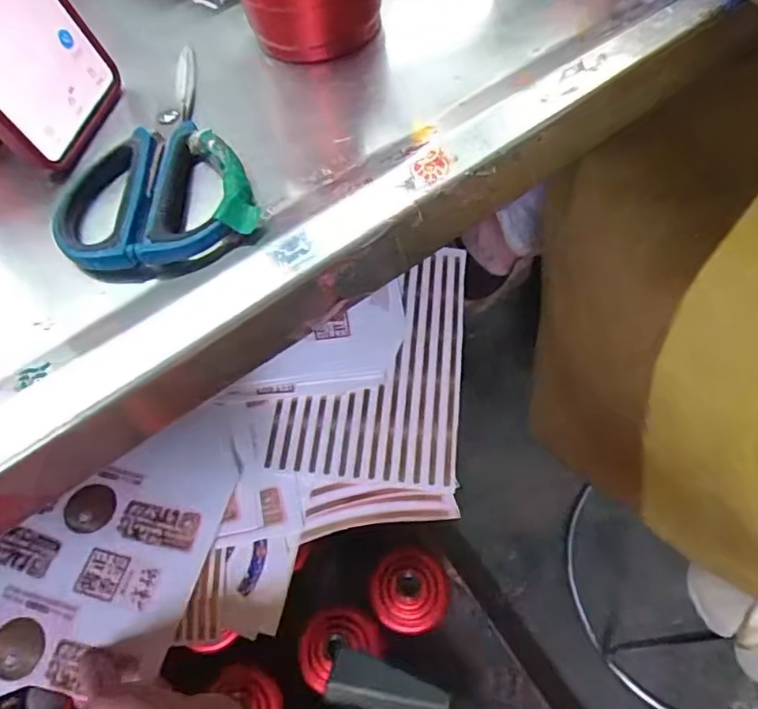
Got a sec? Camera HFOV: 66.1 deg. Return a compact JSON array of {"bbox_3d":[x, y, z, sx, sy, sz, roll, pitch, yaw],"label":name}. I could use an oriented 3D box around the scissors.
[{"bbox_3d":[-0.116,-0.101,0.291,0.087,0.020,0.151,-17,62,-5],"label":"scissors"}]

